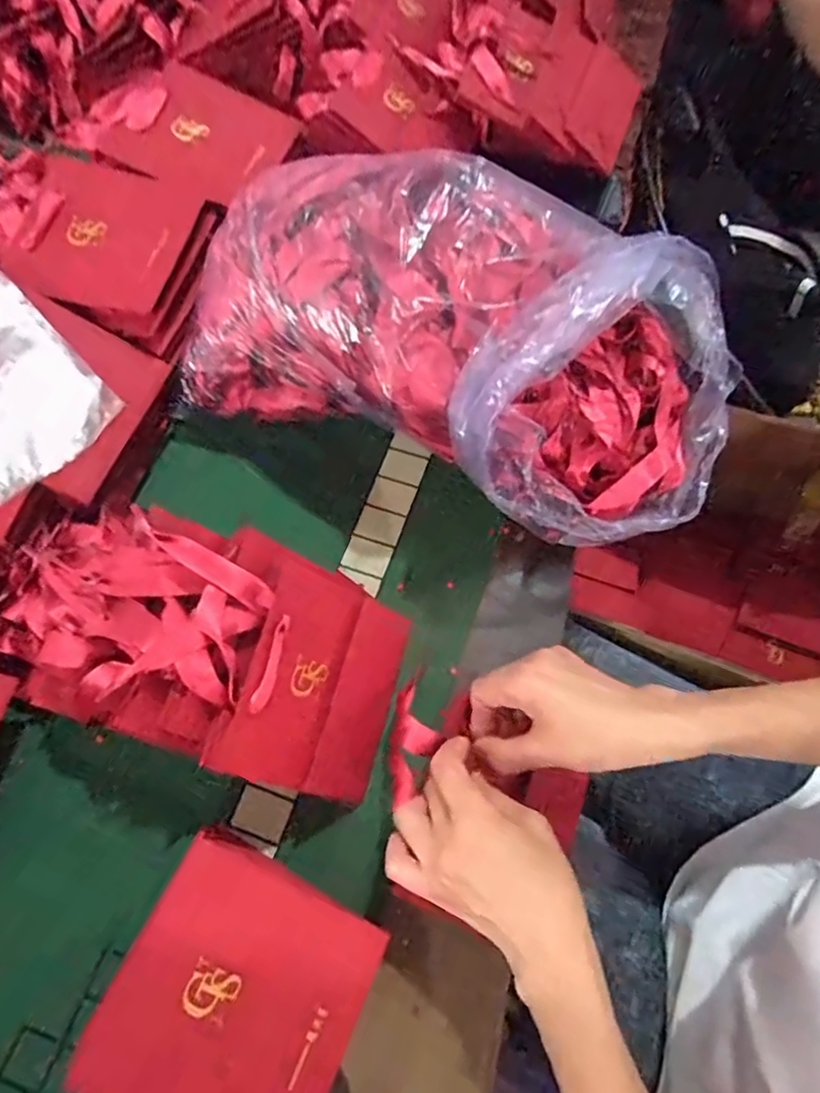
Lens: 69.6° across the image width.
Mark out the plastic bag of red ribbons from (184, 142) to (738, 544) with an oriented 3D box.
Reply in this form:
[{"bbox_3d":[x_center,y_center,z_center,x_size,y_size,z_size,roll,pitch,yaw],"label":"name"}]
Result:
[{"bbox_3d":[0.043,-0.174,0.469,0.429,0.167,0.226,24,69,9],"label":"plastic bag of red ribbons"}]

